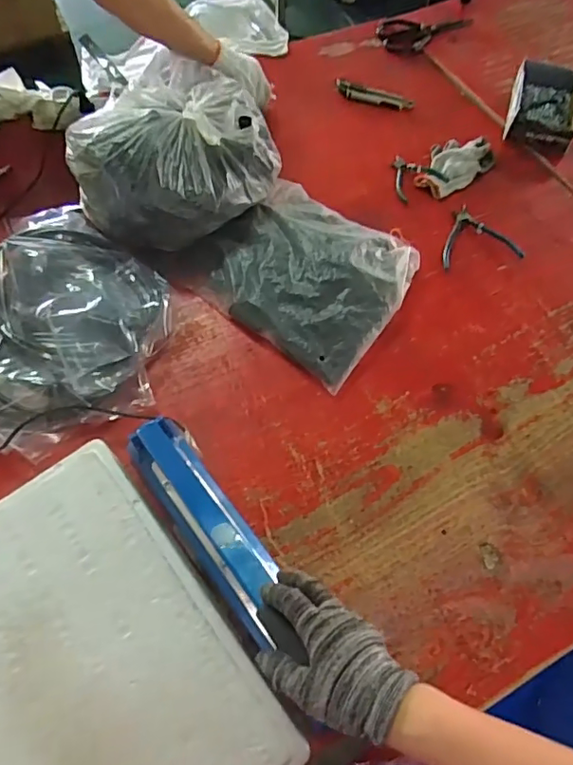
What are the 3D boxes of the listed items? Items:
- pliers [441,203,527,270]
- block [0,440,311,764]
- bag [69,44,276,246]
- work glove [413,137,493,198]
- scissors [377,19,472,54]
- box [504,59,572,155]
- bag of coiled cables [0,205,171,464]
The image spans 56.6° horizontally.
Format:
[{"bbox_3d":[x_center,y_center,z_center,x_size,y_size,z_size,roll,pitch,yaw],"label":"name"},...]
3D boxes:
[{"bbox_3d":[0.322,-0.258,0.913,0.124,0.021,0.132,-4,62,-4],"label":"pliers"},{"bbox_3d":[-0.217,0.289,0.554,0.279,0.033,0.415,-34,68,-18],"label":"block"},{"bbox_3d":[-0.185,-0.375,0.883,0.330,0.153,0.280,-34,68,-18],"label":"bag"},{"bbox_3d":[0.311,-0.411,0.991,0.167,0.031,0.104,-41,70,-20],"label":"work glove"},{"bbox_3d":[0.316,-0.790,1.201,0.212,0.012,0.118,-7,63,-5],"label":"scissors"},{"bbox_3d":[0.507,-0.539,1.049,0.129,0.049,0.225,15,63,6],"label":"box"},{"bbox_3d":[-0.346,-0.075,0.767,0.349,0.081,0.356,37,67,16],"label":"bag of coiled cables"}]

